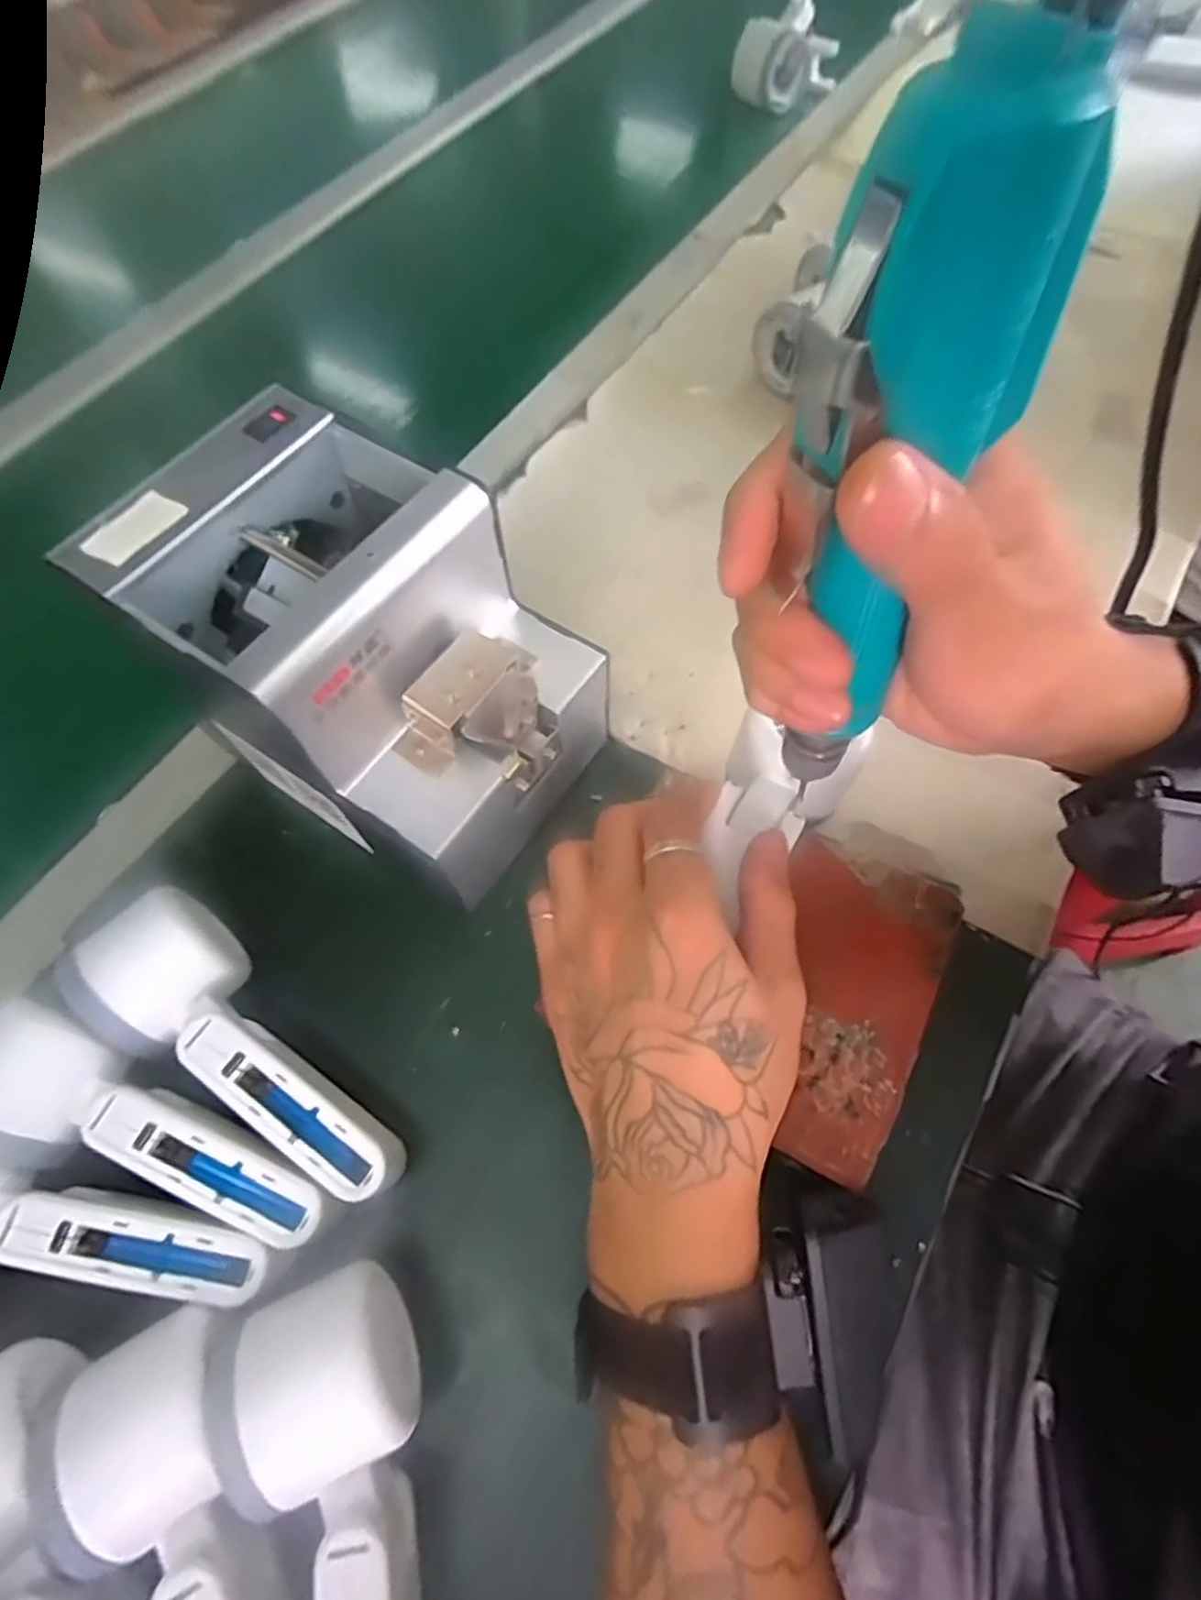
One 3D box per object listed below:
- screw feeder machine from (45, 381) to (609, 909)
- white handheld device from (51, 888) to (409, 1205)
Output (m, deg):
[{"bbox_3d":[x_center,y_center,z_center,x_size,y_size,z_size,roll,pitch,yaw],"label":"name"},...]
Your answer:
[{"bbox_3d":[-0.100,-0.063,0.325,0.173,0.137,0.124,30,69,16],"label":"screw feeder machine"},{"bbox_3d":[-0.149,0.109,0.300,0.158,0.059,0.053,37,71,19],"label":"white handheld device"}]

